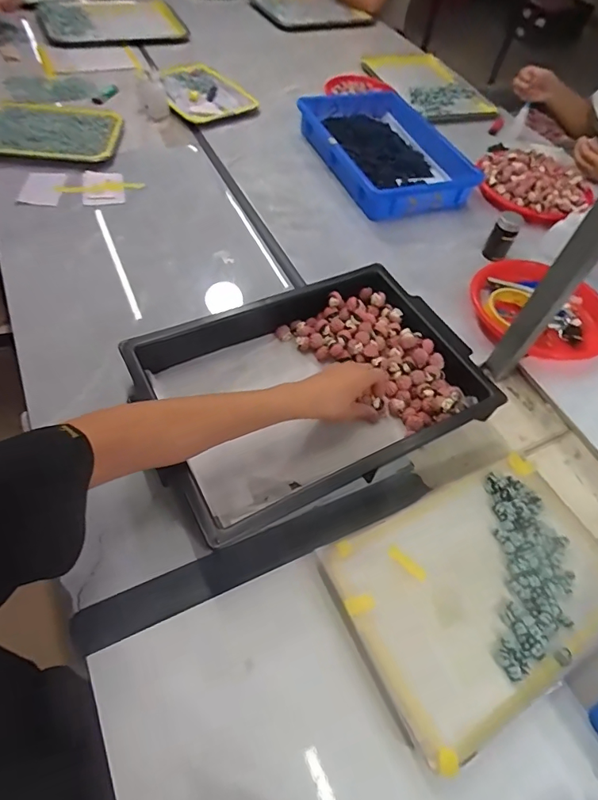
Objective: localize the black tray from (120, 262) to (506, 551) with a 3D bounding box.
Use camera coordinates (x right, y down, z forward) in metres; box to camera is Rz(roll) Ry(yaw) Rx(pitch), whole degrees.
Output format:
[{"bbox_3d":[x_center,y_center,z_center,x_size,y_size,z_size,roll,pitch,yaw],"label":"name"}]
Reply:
[{"bbox_3d":[0.020,-0.020,0.570,0.387,0.069,0.266,-23,61,-19],"label":"black tray"}]

